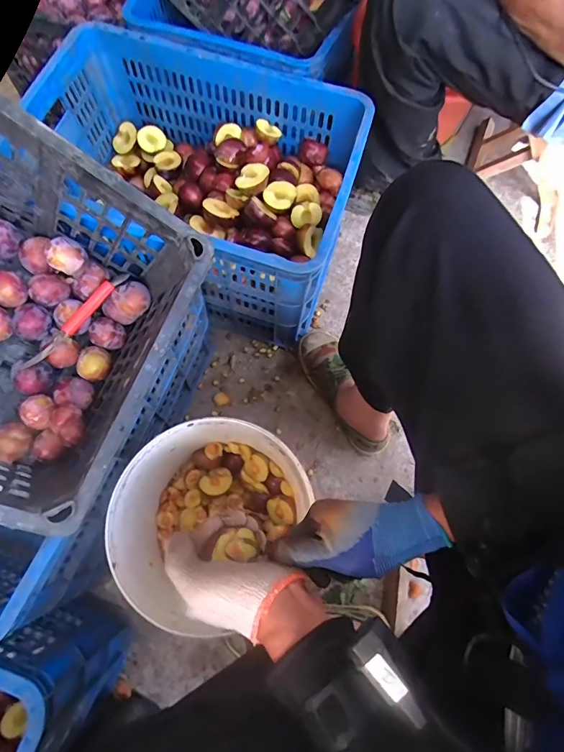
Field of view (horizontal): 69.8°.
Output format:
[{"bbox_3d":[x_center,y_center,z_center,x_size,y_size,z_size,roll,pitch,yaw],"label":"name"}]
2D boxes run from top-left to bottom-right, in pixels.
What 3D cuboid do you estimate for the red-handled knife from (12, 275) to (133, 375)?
[{"bbox_3d":[-0.298,-0.076,0.574,0.022,0.028,0.203,38,73,10],"label":"red-handled knife"}]

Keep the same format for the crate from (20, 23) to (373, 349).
[{"bbox_3d":[-0.146,-0.332,0.760,0.514,0.316,0.360,17,71,3],"label":"crate"}]

